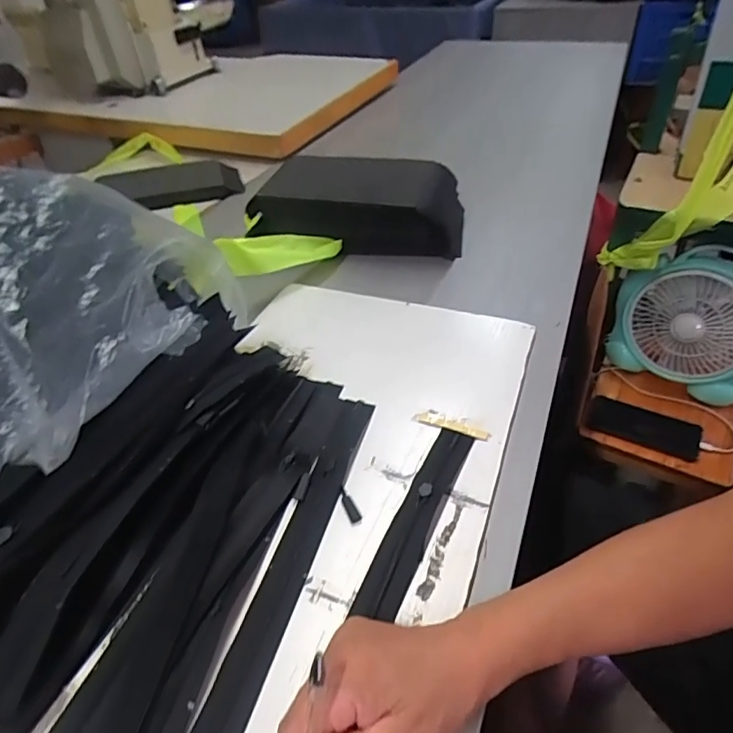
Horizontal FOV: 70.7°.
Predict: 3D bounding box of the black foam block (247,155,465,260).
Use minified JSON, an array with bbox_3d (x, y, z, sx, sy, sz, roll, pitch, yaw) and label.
[{"bbox_3d":[-0.007,-0.236,0.751,0.292,0.087,0.157,8,43,14],"label":"black foam block"}]

